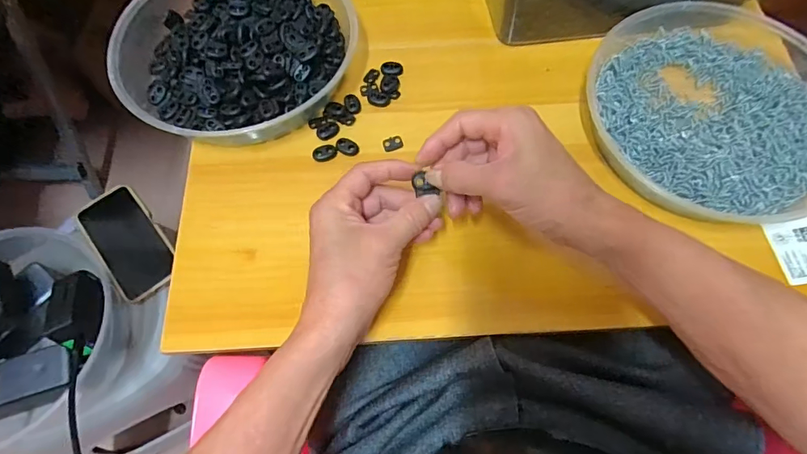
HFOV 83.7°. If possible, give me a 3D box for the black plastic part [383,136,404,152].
[{"bbox_3d":[-0.010,-0.079,0.423,0.019,0.004,0.014,-19,68,-7],"label":"black plastic part"}]

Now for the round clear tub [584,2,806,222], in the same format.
[{"bbox_3d":[0.278,-0.109,0.411,0.224,0.040,0.209,0,67,0],"label":"round clear tub"}]

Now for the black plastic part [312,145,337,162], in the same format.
[{"bbox_3d":[-0.072,-0.068,0.415,0.022,0.004,0.015,-6,67,-2],"label":"black plastic part"}]

